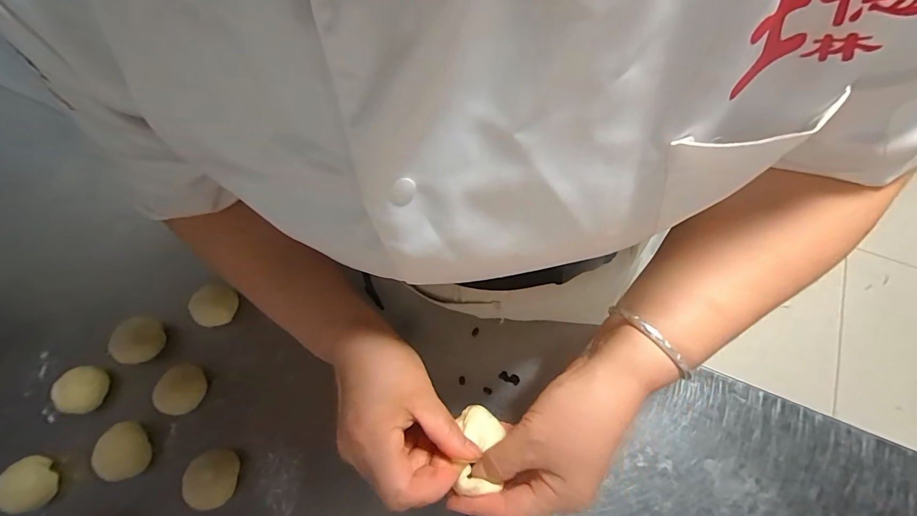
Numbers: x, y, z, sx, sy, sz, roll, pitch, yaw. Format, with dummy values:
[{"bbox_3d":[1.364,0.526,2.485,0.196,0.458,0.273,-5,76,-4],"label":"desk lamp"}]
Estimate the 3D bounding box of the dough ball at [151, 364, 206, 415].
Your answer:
[{"bbox_3d":[-0.326,0.154,0.473,0.043,0.028,0.055,18,69,8],"label":"dough ball"}]

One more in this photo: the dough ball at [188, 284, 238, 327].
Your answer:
[{"bbox_3d":[-0.307,0.064,0.510,0.049,0.041,0.051,20,69,9],"label":"dough ball"}]

